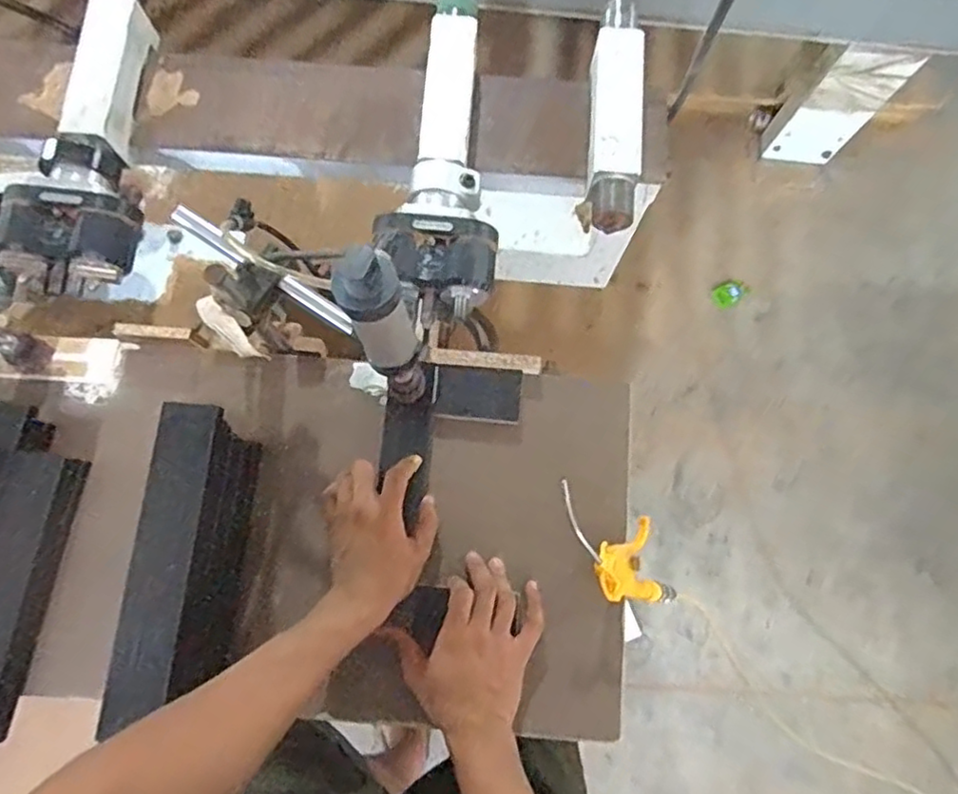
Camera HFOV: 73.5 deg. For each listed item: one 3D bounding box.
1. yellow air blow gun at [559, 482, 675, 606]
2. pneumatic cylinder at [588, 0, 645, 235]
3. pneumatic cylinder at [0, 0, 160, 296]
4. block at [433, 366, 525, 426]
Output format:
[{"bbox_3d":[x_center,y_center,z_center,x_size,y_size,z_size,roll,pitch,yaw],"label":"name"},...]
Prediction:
[{"bbox_3d":[0.151,0.163,0.670,0.021,0.228,0.096,-20,58,33],"label":"yellow air blow gun"},{"bbox_3d":[0.170,-0.359,0.802,0.066,0.047,0.309,2,78,-1],"label":"pneumatic cylinder"},{"bbox_3d":[-0.486,-0.345,0.797,0.140,0.076,0.438,-3,78,-2],"label":"pneumatic cylinder"},{"bbox_3d":[0.000,-0.001,0.720,0.097,0.017,0.057,4,78,0],"label":"block"}]

